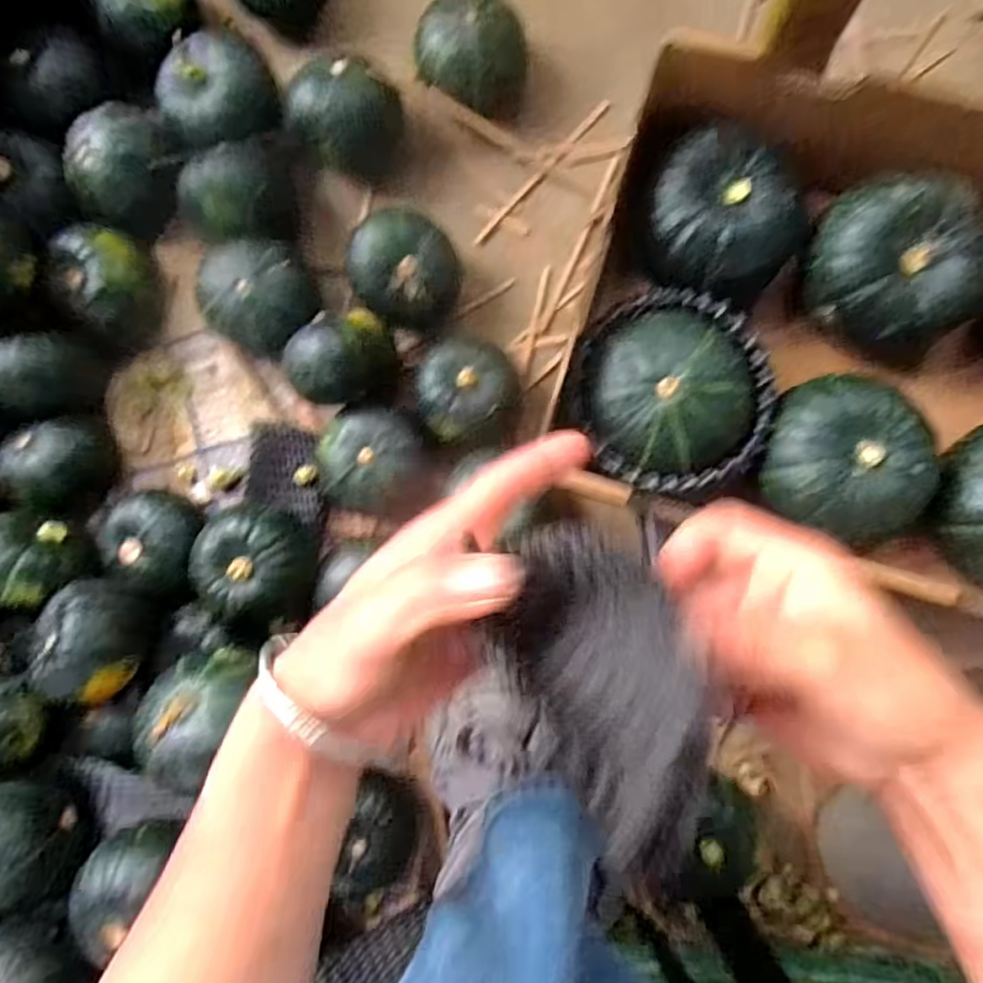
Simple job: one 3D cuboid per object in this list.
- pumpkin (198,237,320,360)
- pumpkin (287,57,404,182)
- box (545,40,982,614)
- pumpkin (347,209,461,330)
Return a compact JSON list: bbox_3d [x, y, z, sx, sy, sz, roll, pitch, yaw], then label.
[{"bbox_3d":[-0.193,-0.162,0.524,0.087,0.064,0.086,0,87,5],"label":"pumpkin"},{"bbox_3d":[-0.119,-0.315,0.531,0.089,0.077,0.078,-20,86,4],"label":"pumpkin"},{"bbox_3d":[0.226,-0.081,0.368,0.341,0.081,0.261,15,89,6],"label":"box"},{"bbox_3d":[-0.070,-0.176,0.516,0.079,0.073,0.082,0,87,5],"label":"pumpkin"}]

